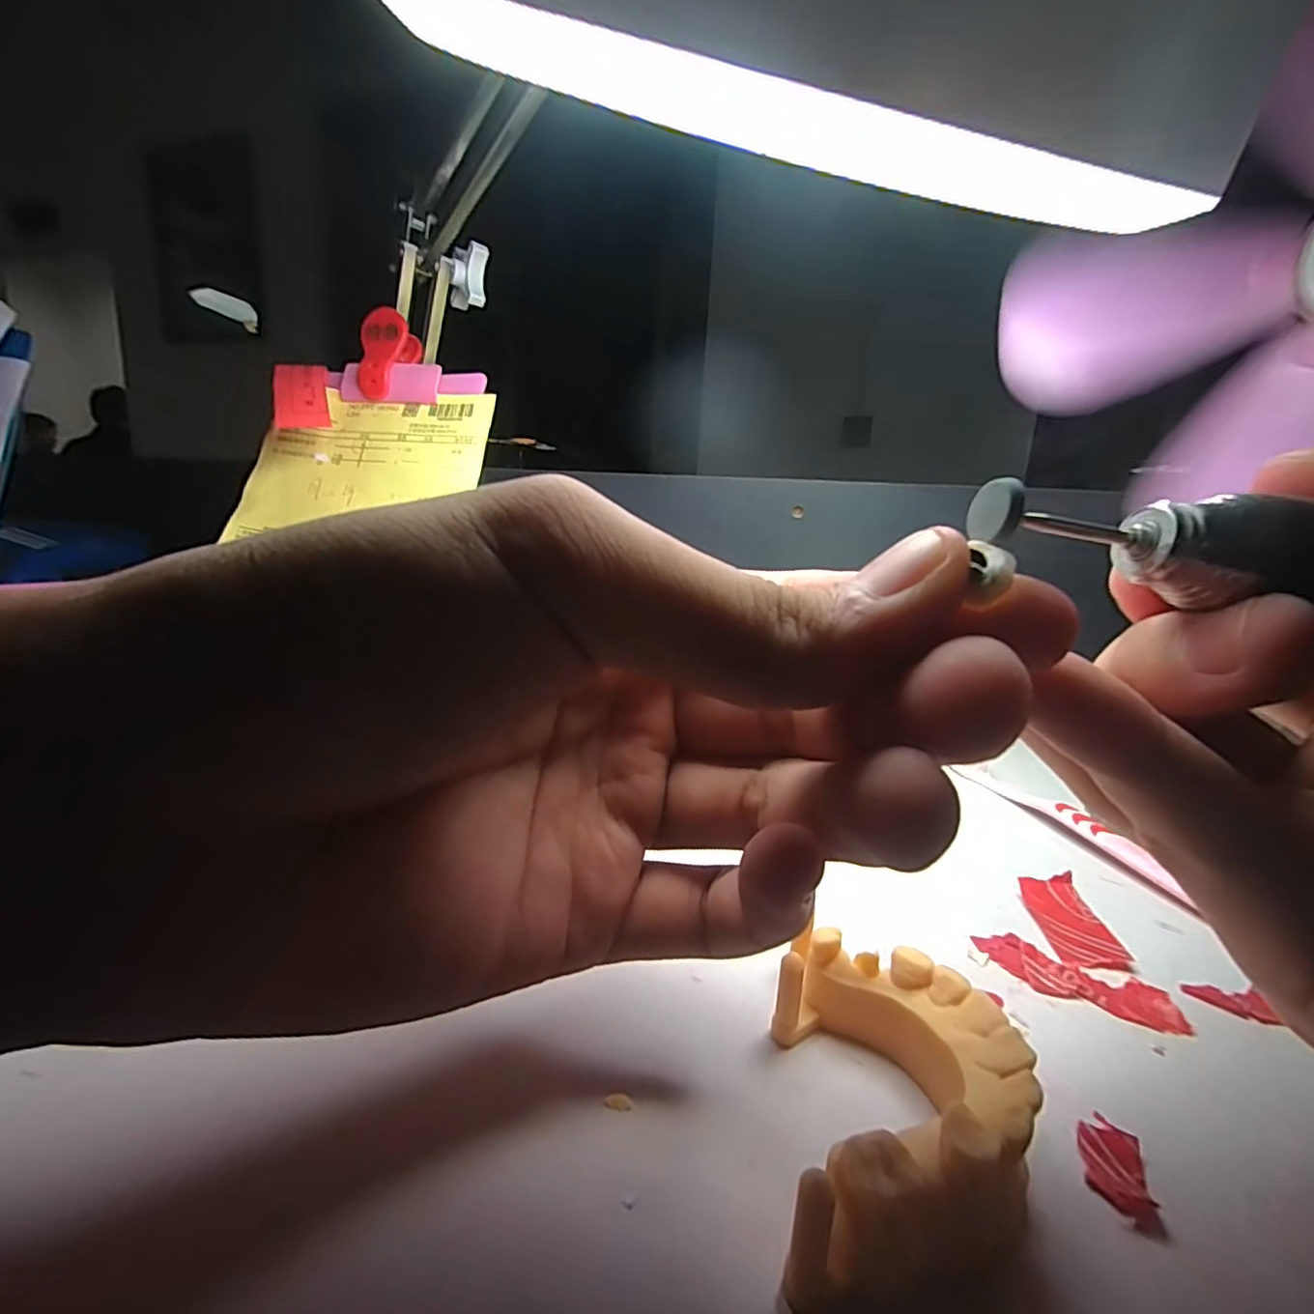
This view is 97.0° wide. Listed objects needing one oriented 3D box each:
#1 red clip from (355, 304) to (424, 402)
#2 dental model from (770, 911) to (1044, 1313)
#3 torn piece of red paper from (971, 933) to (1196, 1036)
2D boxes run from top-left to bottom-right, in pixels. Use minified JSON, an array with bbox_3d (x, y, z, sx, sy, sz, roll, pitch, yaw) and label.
[{"bbox_3d":[-0.179,-0.199,0.388,0.020,0.061,0.035,10,-10,33],"label":"red clip"},{"bbox_3d":[0.042,0.076,0.102,0.039,0.021,0.056,5,11,8],"label":"dental model"},{"bbox_3d":[0.103,0.079,0.144,0.042,0.004,0.015,9,13,27],"label":"torn piece of red paper"}]

